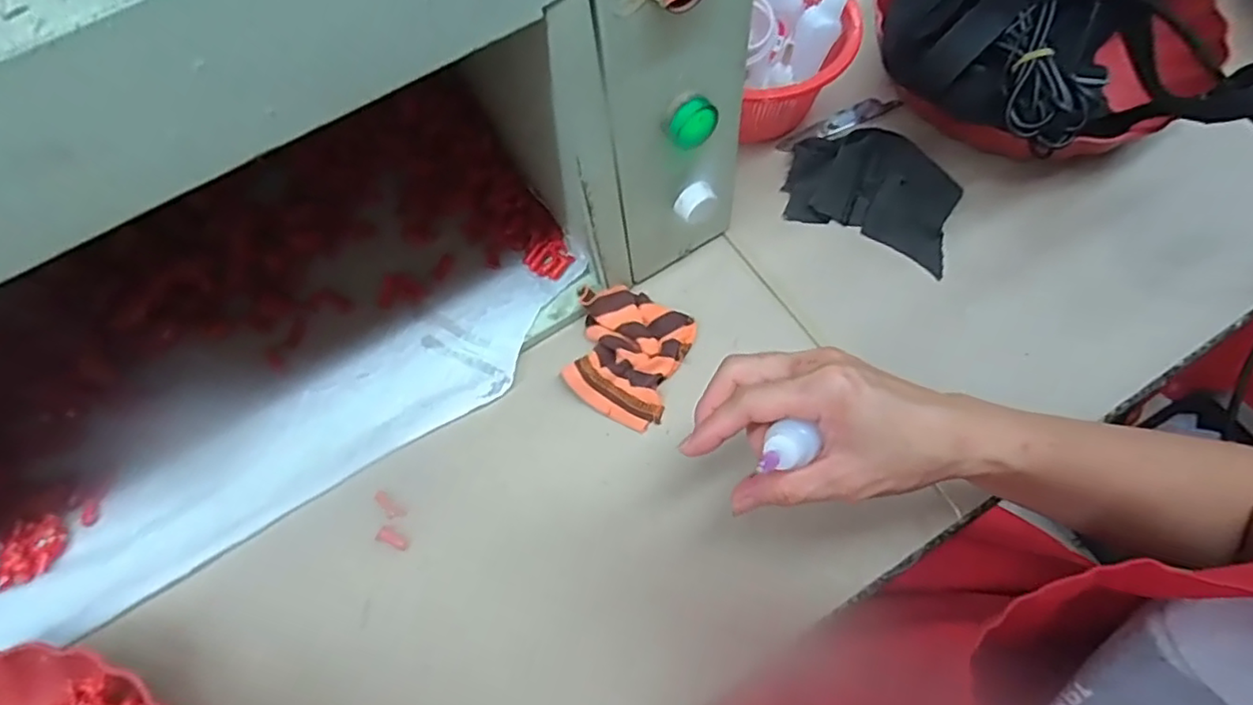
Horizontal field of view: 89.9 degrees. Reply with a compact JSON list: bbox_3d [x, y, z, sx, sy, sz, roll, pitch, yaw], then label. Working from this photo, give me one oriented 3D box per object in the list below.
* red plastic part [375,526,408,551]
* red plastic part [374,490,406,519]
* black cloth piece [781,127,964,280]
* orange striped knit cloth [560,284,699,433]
[{"bbox_3d":[-0.147,0.117,0.396,0.020,0.004,0.010,20,69,9],"label":"red plastic part"},{"bbox_3d":[-0.153,0.099,0.404,0.023,0.004,0.009,37,72,15],"label":"red plastic part"},{"bbox_3d":[0.186,-0.125,0.475,0.124,0.021,0.088,24,70,11],"label":"black cloth piece"},{"bbox_3d":[-0.002,-0.001,0.429,0.080,0.013,0.089,21,69,10],"label":"orange striped knit cloth"}]

